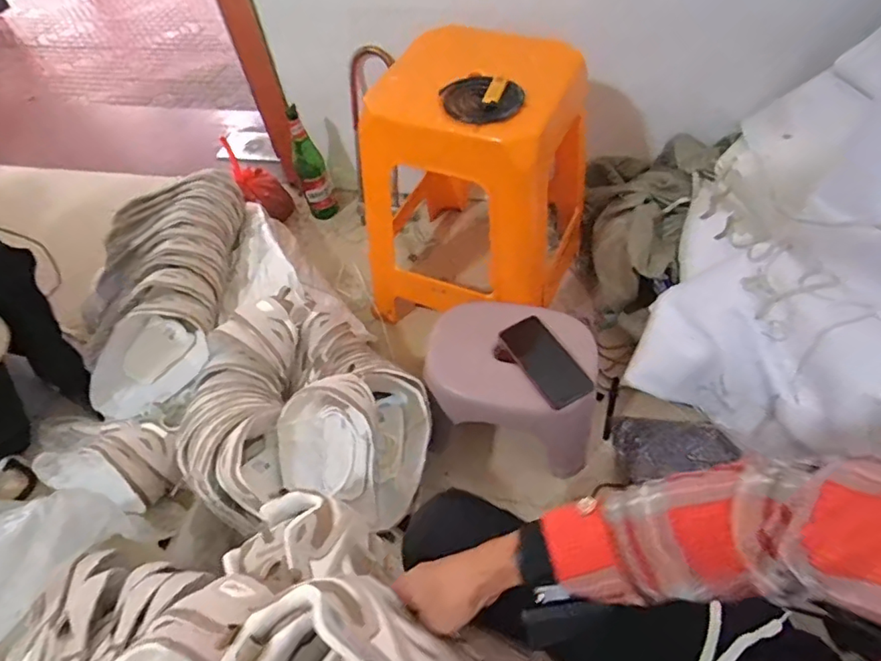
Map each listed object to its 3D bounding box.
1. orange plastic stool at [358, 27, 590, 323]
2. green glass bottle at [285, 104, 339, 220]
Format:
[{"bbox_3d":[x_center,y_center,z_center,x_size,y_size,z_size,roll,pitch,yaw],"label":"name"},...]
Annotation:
[{"bbox_3d":[0.071,-0.270,0.982,0.358,0.447,0.351,16,57,16],"label":"orange plastic stool"},{"bbox_3d":[-0.311,-0.392,1.272,0.070,0.287,0.084,-17,55,-7],"label":"green glass bottle"}]

